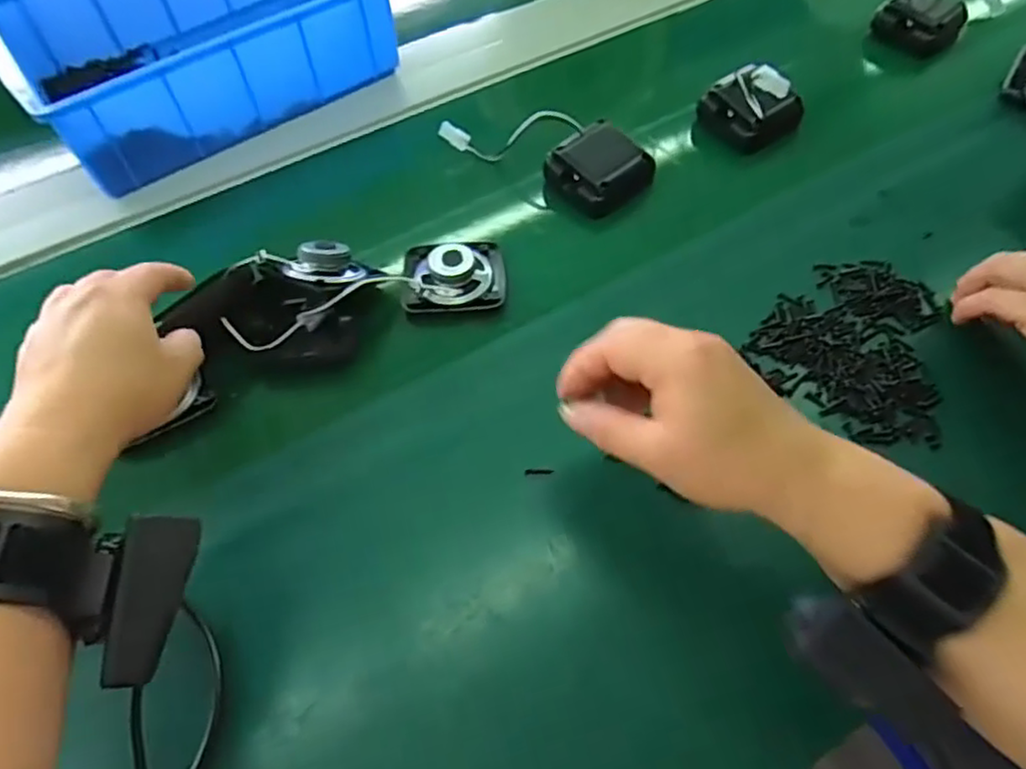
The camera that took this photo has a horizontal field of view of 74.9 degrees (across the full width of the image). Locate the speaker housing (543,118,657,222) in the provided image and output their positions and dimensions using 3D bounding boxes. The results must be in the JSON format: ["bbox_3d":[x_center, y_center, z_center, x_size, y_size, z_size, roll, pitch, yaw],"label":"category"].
[{"bbox_3d":[0.064,-0.166,0.525,0.071,0.039,0.063,-36,64,-20],"label":"speaker housing"}]

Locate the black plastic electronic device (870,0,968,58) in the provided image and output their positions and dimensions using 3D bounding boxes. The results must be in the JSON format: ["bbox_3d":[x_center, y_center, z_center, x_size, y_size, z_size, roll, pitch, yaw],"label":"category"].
[{"bbox_3d":[0.377,-0.336,0.624,0.072,0.030,0.055,34,64,20],"label":"black plastic electronic device"}]

